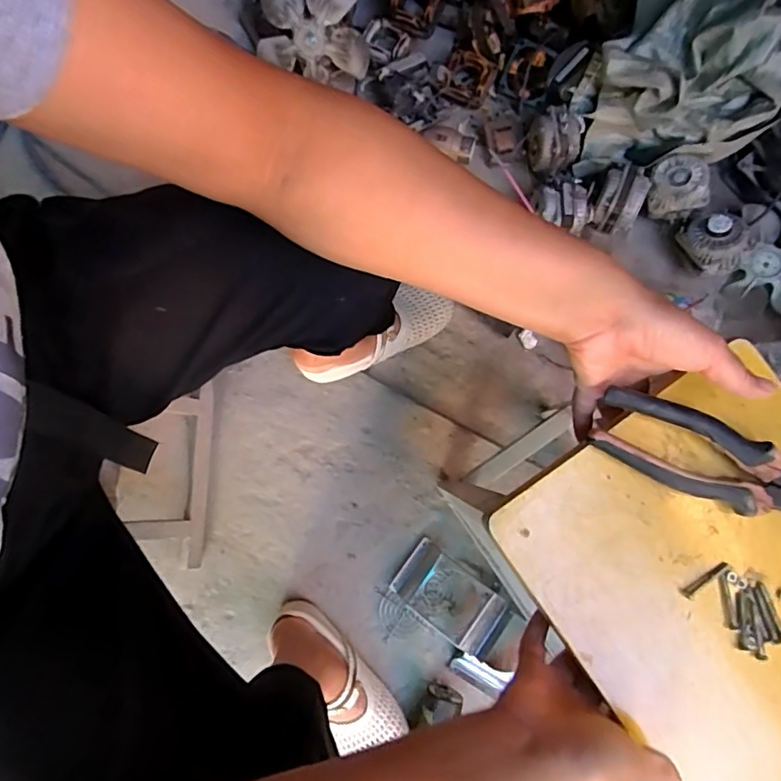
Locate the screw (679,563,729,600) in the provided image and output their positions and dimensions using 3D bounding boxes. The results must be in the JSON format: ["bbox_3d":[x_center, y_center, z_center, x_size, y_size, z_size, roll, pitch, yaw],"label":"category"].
[{"bbox_3d":[0.216,0.130,0.364,0.037,0.004,0.008,-34,81,-5],"label":"screw"}]

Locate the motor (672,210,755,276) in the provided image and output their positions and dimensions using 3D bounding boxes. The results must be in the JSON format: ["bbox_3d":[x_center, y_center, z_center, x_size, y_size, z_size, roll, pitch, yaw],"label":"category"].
[{"bbox_3d":[0.485,-0.223,0.795,0.088,0.055,0.095,0,80,1],"label":"motor"}]

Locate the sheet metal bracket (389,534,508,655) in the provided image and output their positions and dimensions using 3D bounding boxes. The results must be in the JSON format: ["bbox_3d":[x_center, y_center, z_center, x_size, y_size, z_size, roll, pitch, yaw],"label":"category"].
[{"bbox_3d":[0.082,0.294,0.759,0.151,0.051,0.093,35,82,6],"label":"sheet metal bracket"}]

